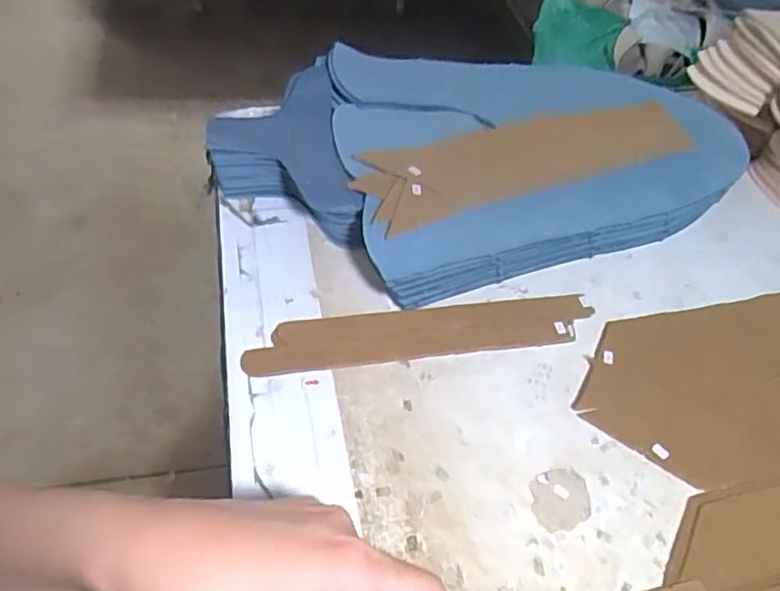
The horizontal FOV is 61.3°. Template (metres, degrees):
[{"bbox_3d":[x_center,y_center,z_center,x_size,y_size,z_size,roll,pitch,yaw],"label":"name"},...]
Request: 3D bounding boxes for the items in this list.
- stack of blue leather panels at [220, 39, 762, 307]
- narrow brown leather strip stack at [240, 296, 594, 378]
[{"bbox_3d":[0.065,-0.104,0.471,0.358,0.040,0.204,-14,55,-17],"label":"stack of blue leather panels"},{"bbox_3d":[0.021,0.021,0.390,0.207,0.006,0.034,-6,53,-11],"label":"narrow brown leather strip stack"}]

